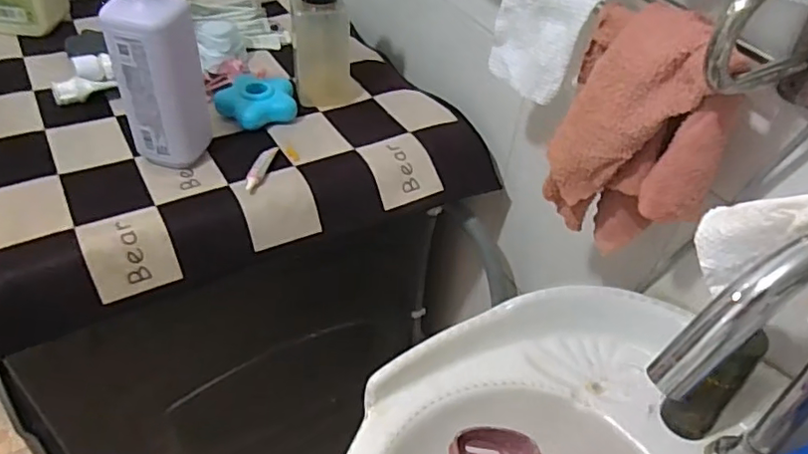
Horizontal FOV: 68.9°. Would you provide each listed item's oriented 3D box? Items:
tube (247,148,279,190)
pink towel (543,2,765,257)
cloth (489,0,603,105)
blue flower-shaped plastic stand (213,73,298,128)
[{"bbox_3d":[-0.165,-0.071,0.681,0.016,0.009,0.079,9,44,3],"label":"tube"},{"bbox_3d":[0.193,-0.070,0.491,0.126,0.202,0.079,20,45,14],"label":"pink towel"},{"bbox_3d":[0.120,-0.180,0.550,0.018,0.106,0.109,-17,49,-23],"label":"cloth"},{"bbox_3d":[-0.193,-0.168,0.766,0.098,0.031,0.091,-6,45,-14],"label":"blue flower-shaped plastic stand"}]

